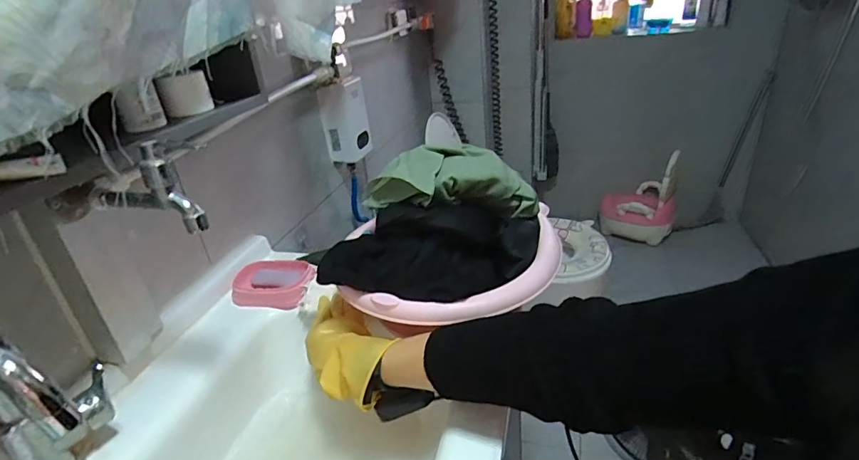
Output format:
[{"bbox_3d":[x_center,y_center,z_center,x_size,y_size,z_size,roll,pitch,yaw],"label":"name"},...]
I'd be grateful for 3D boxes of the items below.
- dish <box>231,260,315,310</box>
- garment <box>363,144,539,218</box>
[{"bbox_3d":[-0.253,0.086,0.754,0.130,0.028,0.098,-2,28,8],"label":"dish"},{"bbox_3d":[0.033,-0.059,0.600,0.222,0.078,0.115,3,26,-10],"label":"garment"}]

